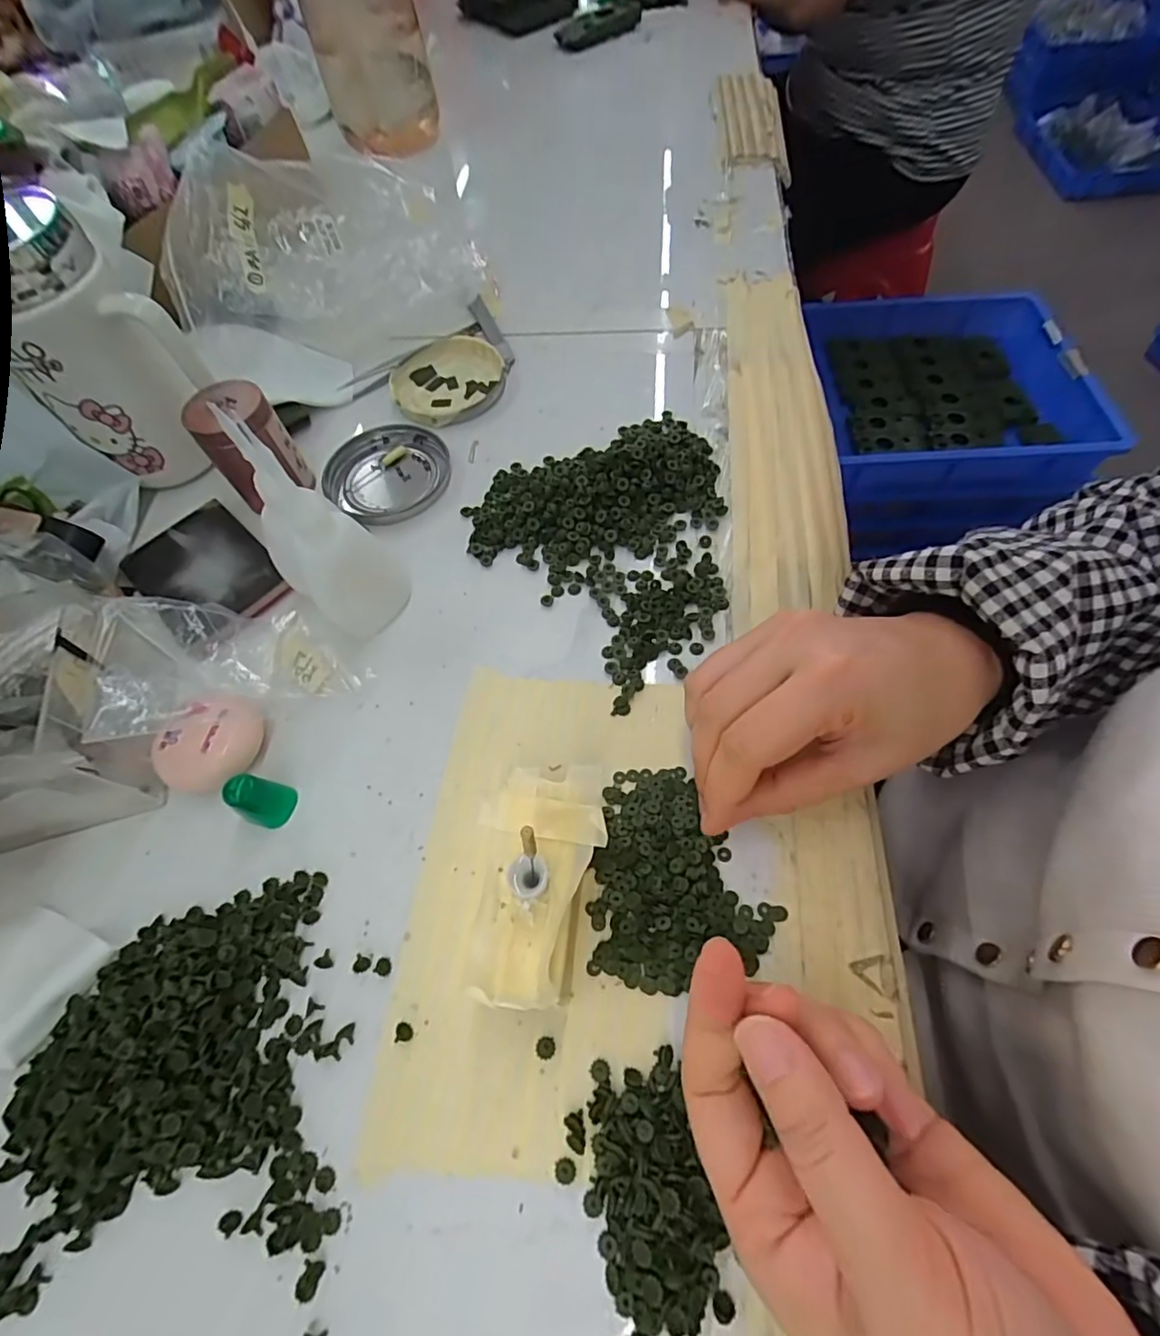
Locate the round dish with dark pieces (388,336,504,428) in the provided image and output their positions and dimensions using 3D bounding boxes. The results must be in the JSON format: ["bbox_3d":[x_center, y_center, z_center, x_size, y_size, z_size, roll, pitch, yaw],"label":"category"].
[{"bbox_3d":[-0.094,-0.203,0.407,0.077,0.008,0.085,14,64,12],"label":"round dish with dark pieces"}]

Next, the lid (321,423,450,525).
[{"bbox_3d":[-0.123,-0.125,0.371,0.076,0.009,0.080,-2,62,3],"label":"lid"}]

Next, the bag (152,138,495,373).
[{"bbox_3d":[-0.176,-0.298,0.417,0.209,0.089,0.119,-13,62,-3],"label":"bag"}]

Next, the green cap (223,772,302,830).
[{"bbox_3d":[-0.144,0.059,0.261,0.016,0.029,0.019,18,65,13],"label":"green cap"}]

